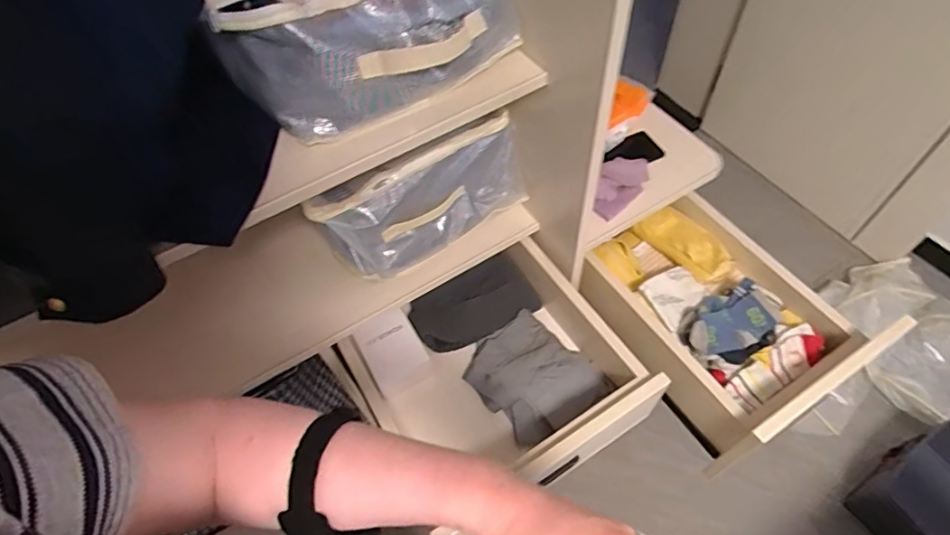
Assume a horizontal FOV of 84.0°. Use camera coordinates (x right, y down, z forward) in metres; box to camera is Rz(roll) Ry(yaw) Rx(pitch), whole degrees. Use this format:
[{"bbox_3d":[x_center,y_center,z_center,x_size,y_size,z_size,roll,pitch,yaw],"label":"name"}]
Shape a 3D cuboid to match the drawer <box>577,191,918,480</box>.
[{"bbox_3d":[0.389,0.058,0.874,0.324,0.156,0.403,-29,58,-18],"label":"drawer"}]

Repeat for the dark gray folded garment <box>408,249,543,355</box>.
[{"bbox_3d":[0.001,0.064,0.961,0.228,0.109,0.088,-23,56,-15],"label":"dark gray folded garment"}]

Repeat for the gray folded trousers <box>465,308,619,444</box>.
[{"bbox_3d":[0.101,0.186,0.915,0.179,0.062,0.207,-35,60,-22],"label":"gray folded trousers"}]

